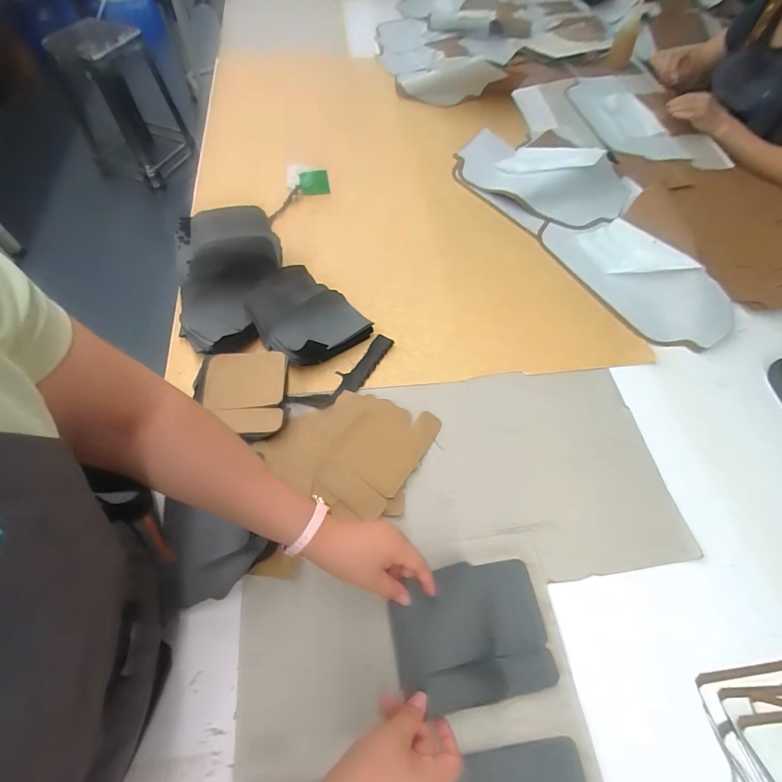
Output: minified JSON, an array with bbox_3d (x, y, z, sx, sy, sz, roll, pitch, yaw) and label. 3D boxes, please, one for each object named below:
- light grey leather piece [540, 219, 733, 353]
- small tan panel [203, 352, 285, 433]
[{"bbox_3d":[0.456,-0.223,0.746,0.160,0.036,0.350,-28,65,-16],"label":"light grey leather piece"},{"bbox_3d":[-0.206,-0.003,0.572,0.102,0.014,0.127,0,64,-11],"label":"small tan panel"}]

